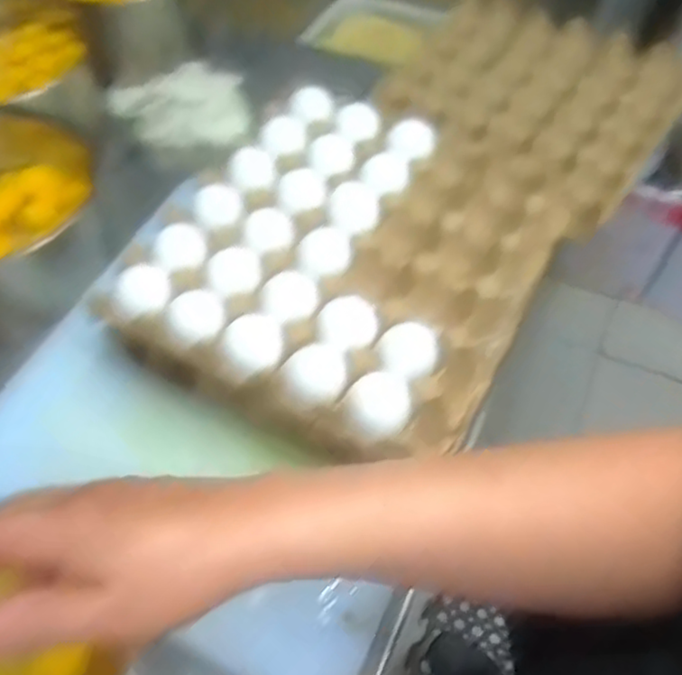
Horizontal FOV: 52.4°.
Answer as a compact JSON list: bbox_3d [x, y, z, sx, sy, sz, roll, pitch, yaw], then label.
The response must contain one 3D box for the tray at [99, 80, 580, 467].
[{"bbox_3d":[0.006,-0.063,0.555,0.277,0.062,0.315,25,60,16],"label":"tray"}]

